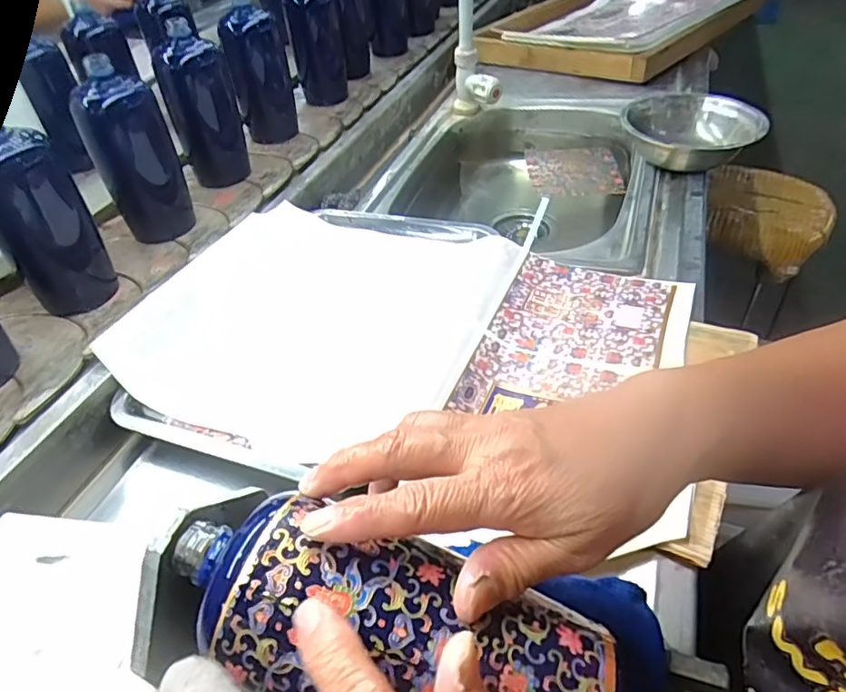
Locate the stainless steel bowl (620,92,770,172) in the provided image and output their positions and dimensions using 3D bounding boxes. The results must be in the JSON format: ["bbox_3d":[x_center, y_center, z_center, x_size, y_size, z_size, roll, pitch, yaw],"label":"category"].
[{"bbox_3d":[0.333,-0.263,0.710,0.152,0.056,0.154,-3,42,2],"label":"stainless steel bowl"}]

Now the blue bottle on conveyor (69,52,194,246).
[{"bbox_3d":[-0.324,-0.213,0.638,0.063,0.174,0.066,7,44,13],"label":"blue bottle on conveyor"}]

